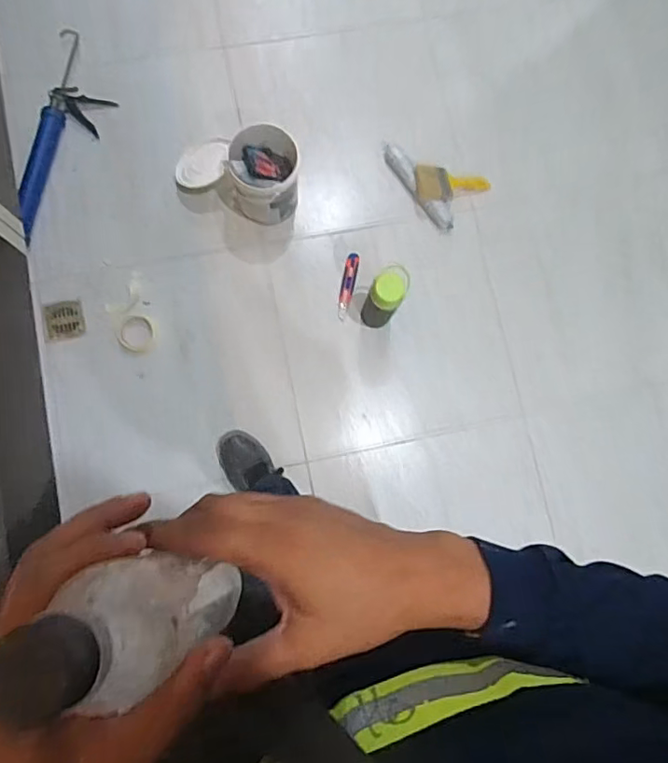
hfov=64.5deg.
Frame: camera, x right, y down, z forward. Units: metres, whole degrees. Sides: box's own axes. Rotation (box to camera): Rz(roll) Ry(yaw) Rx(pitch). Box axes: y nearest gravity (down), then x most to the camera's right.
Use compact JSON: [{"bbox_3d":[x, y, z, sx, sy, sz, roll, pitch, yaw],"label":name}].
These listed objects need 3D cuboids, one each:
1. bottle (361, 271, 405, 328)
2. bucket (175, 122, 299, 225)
[{"bbox_3d":[0.118,-0.195,1.319,0.077,0.261,0.073,0,83,-4],"label":"bottle"},{"bbox_3d":[-0.254,-0.550,1.358,0.334,0.216,0.153,22,82,-1],"label":"bucket"}]

